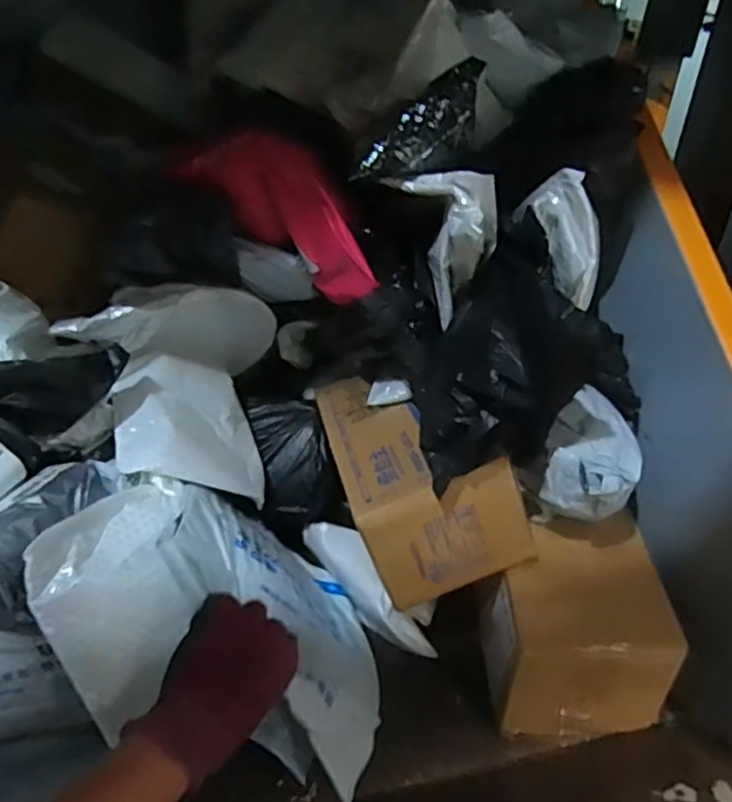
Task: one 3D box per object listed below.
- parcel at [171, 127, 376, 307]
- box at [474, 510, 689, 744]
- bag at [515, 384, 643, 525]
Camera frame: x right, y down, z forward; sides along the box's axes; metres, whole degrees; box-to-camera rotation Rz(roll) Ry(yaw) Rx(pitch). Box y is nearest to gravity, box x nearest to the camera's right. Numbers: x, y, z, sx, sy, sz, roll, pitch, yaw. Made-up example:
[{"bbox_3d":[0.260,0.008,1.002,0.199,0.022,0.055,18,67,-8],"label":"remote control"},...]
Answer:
[{"bbox_3d":[-0.073,-0.172,0.622,0.198,0.093,0.049,41,35,-10],"label":"parcel"},{"bbox_3d":[0.218,0.239,0.727,0.168,0.157,0.174,0,34,-5],"label":"box"},{"bbox_3d":[0.216,0.080,0.689,0.110,0.137,0.133,16,36,18],"label":"bag"}]

